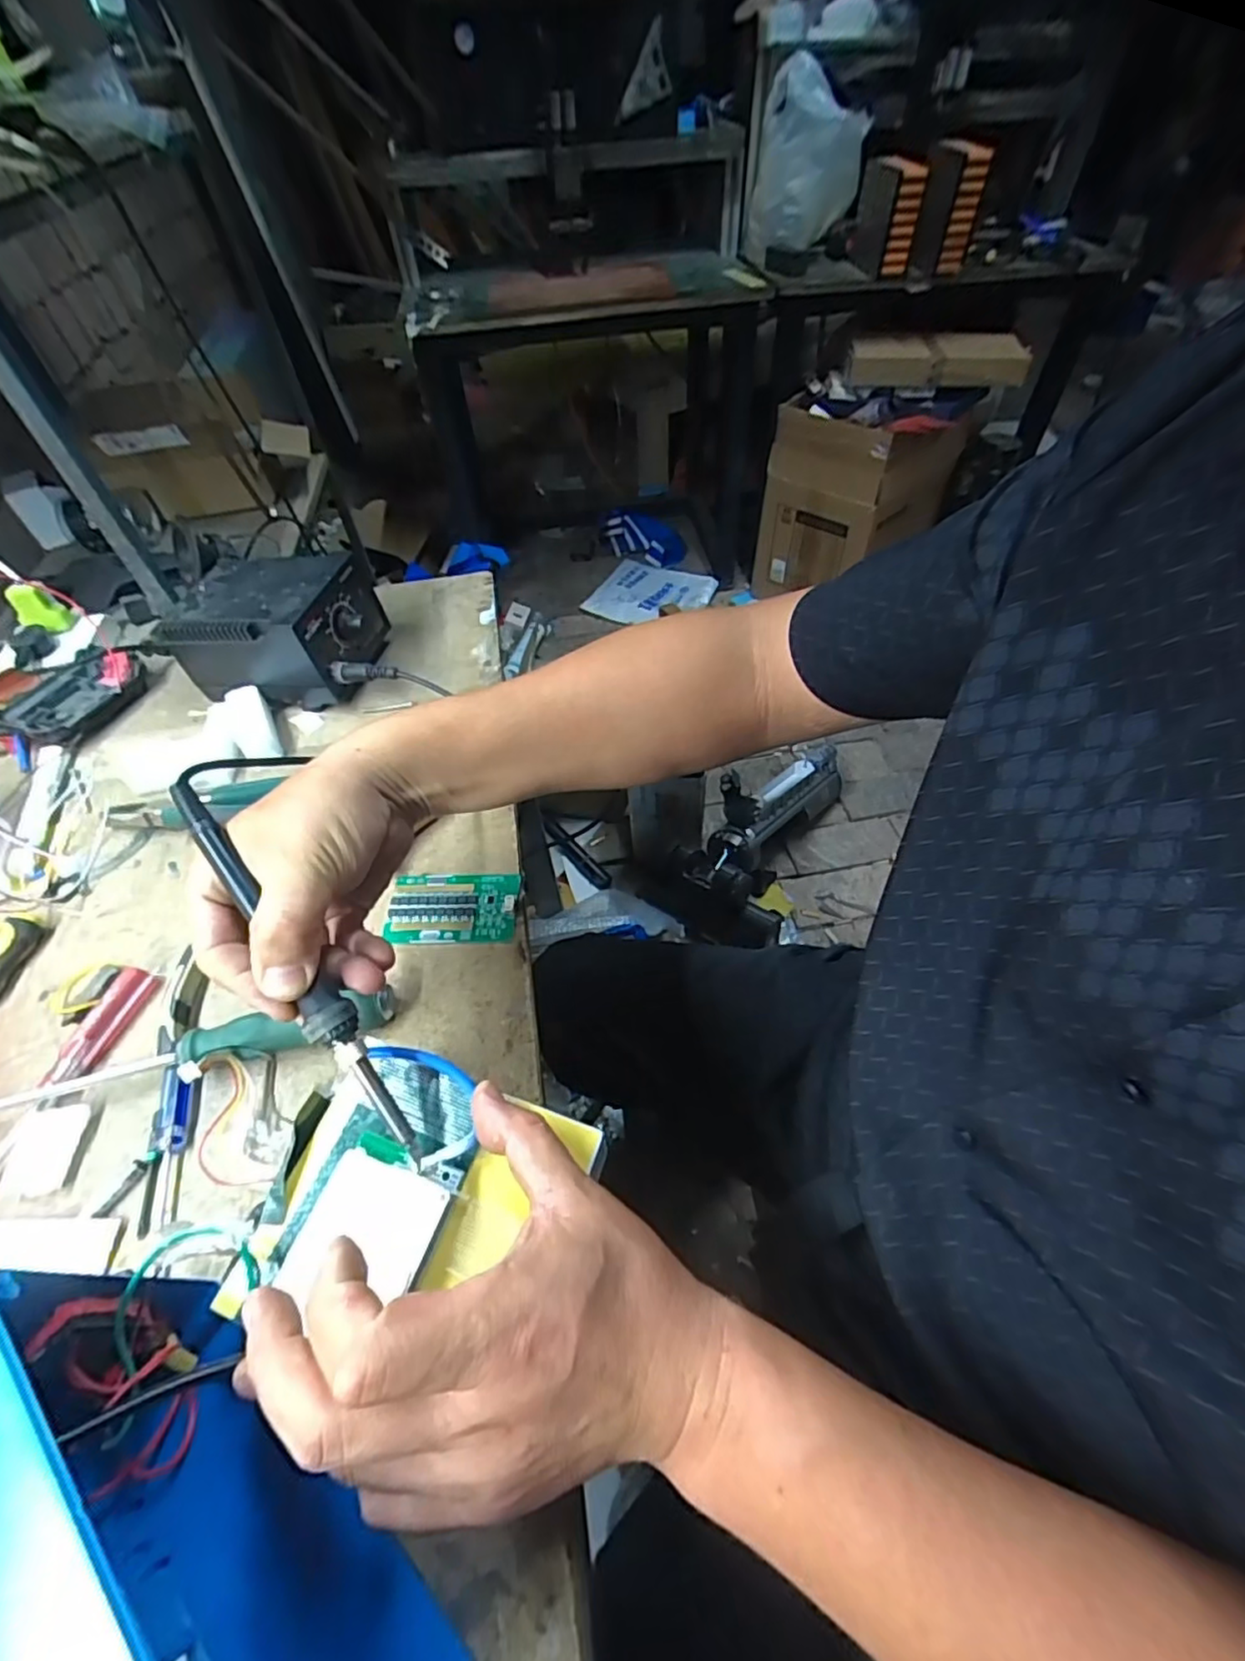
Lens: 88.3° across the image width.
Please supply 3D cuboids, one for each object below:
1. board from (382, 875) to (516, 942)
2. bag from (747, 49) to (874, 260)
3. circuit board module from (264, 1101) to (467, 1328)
[{"bbox_3d":[-0.117,0.052,0.442,0.087,0.005,0.054,0,53,2],"label":"board"},{"bbox_3d":[0.365,-1.303,1.265,0.202,0.280,0.144,10,54,9],"label":"bag"},{"bbox_3d":[-0.109,0.163,0.277,0.065,0.014,0.066,15,55,13],"label":"circuit board module"}]

